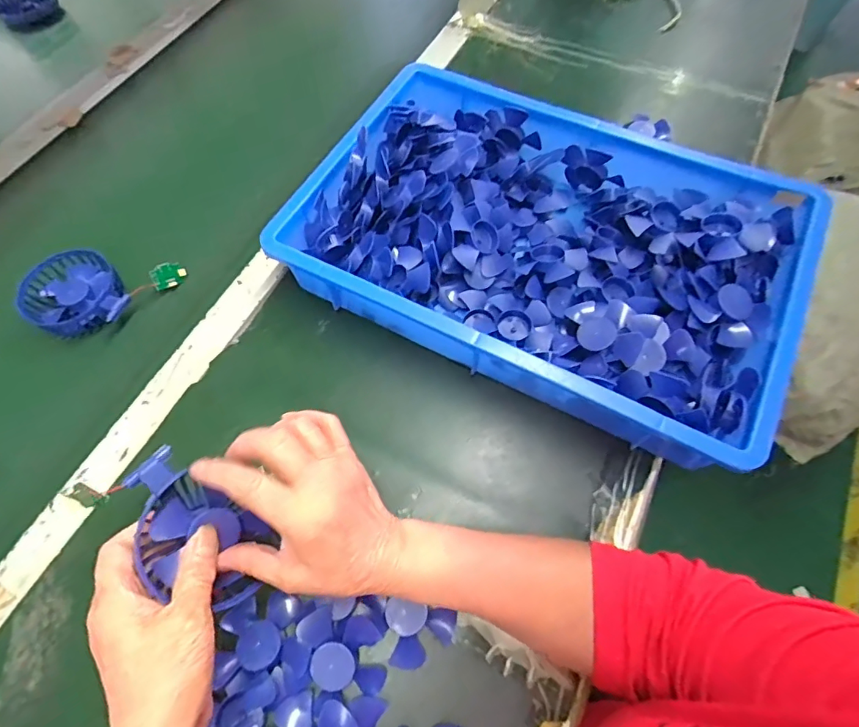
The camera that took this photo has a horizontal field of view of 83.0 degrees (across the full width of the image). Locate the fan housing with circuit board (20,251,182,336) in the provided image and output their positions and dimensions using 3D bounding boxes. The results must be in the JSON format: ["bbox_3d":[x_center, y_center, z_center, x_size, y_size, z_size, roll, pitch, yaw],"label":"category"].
[{"bbox_3d":[-0.336,-0.066,0.500,0.143,0.042,0.090,6,65,4],"label":"fan housing with circuit board"}]

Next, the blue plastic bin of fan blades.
[{"bbox_3d":[0.104,-0.115,0.469,0.435,0.086,0.284,26,68,13],"label":"blue plastic bin of fan blades"}]

